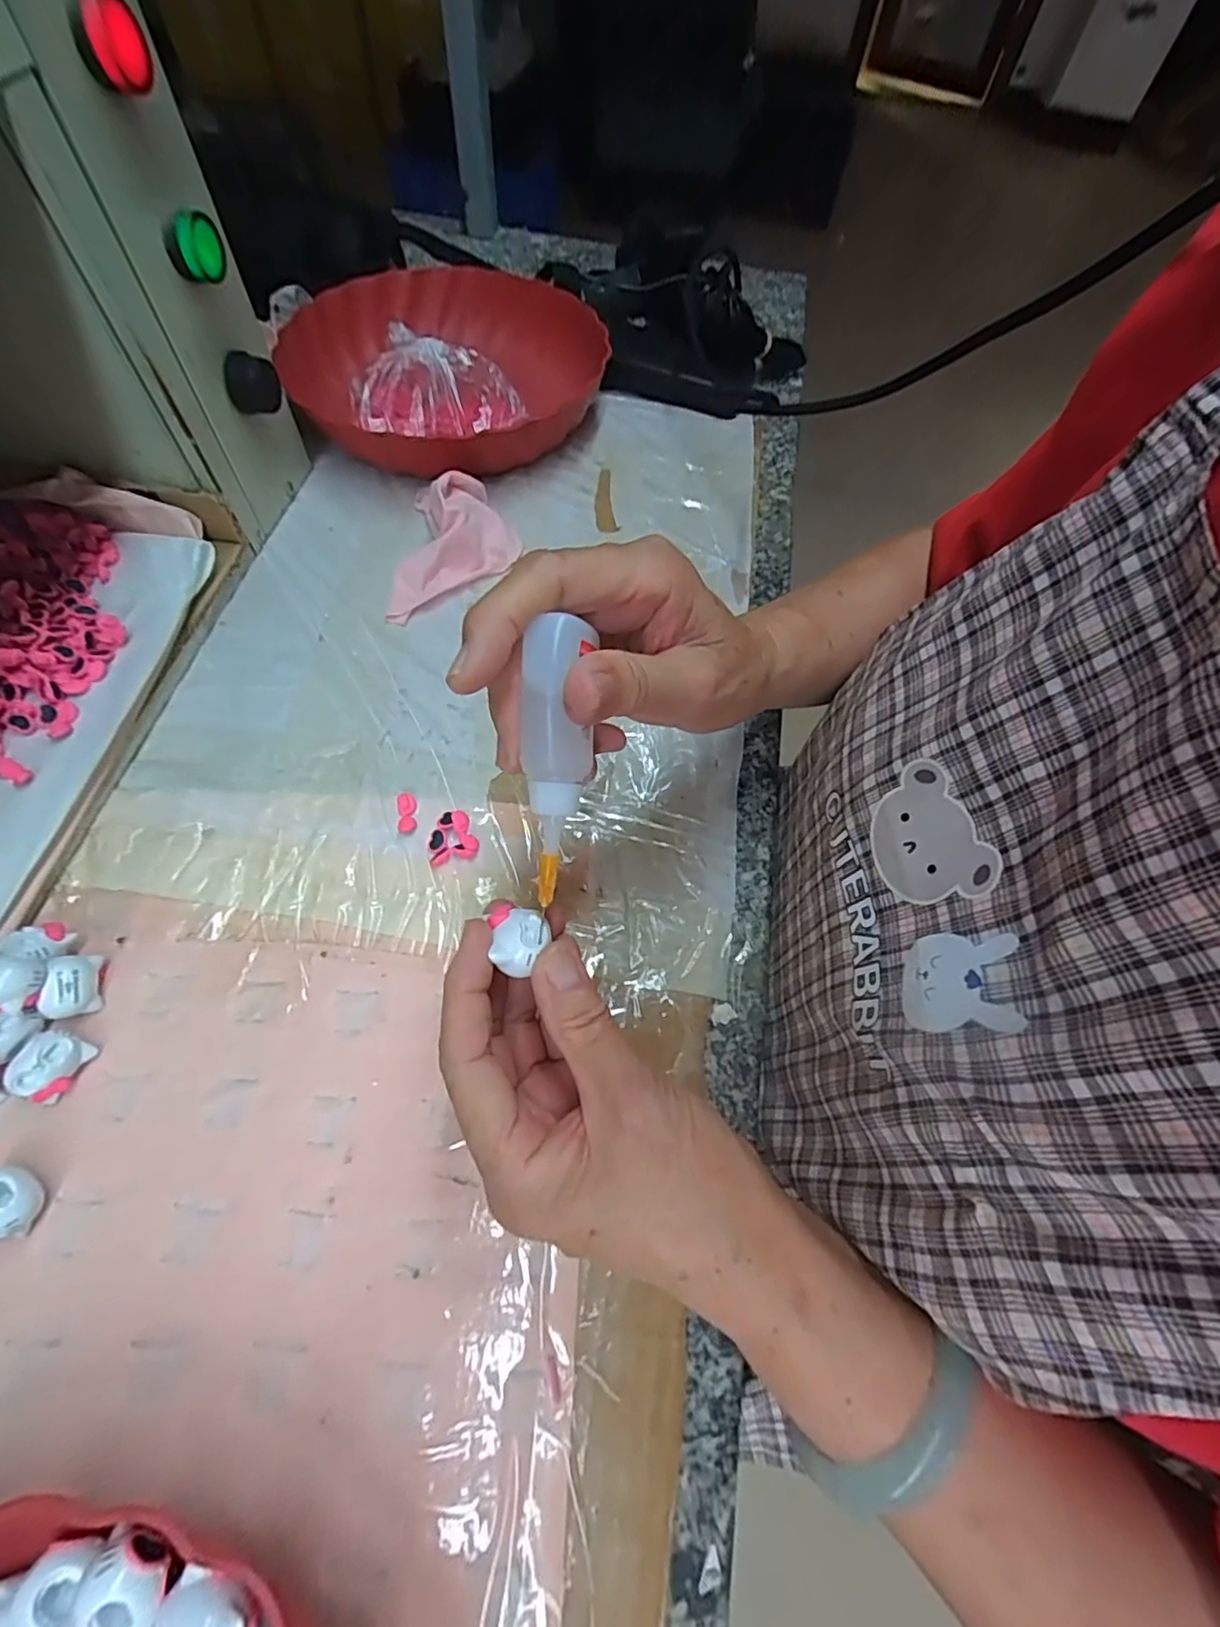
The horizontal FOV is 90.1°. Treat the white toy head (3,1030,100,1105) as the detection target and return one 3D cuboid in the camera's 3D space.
[{"bbox_3d":[-0.233,0.105,0.253,0.017,0.021,0.026,20,63,6],"label":"white toy head"}]

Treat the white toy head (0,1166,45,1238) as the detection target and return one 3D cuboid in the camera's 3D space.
[{"bbox_3d":[-0.227,0.147,0.231,0.022,0.021,0.021,2,62,-3],"label":"white toy head"}]

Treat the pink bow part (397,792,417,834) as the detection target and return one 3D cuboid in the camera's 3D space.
[{"bbox_3d":[-0.109,-0.001,0.325,0.010,0.004,0.026,-7,63,-8],"label":"pink bow part"}]

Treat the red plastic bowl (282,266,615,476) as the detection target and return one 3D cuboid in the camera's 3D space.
[{"bbox_3d":[-0.135,-0.345,0.467,0.214,0.064,0.239,-3,63,-6],"label":"red plastic bowl"}]

